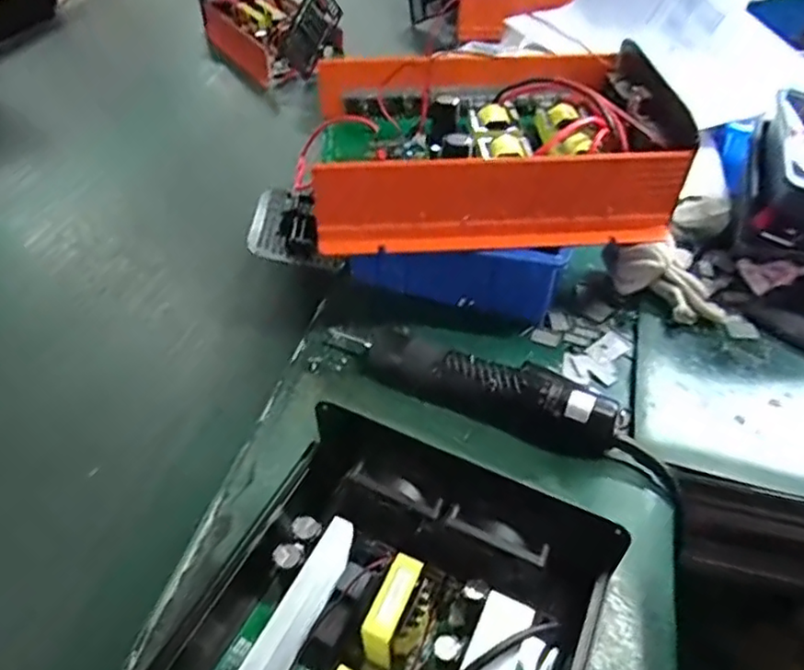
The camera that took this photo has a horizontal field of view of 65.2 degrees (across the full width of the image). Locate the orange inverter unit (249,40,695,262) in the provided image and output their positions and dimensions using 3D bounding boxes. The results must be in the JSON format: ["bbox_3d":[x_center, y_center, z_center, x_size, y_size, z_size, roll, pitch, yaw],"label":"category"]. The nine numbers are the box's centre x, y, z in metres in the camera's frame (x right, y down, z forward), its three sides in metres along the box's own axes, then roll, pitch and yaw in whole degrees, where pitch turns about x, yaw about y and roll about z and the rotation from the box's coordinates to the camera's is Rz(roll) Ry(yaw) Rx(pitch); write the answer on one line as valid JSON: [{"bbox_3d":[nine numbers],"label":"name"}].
[{"bbox_3d":[0.060,-0.164,0.560,0.324,0.116,0.206,0,45,1],"label":"orange inverter unit"}]

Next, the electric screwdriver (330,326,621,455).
[{"bbox_3d":[0.053,0.030,0.497,0.227,0.032,0.050,18,48,18],"label":"electric screwdriver"}]

